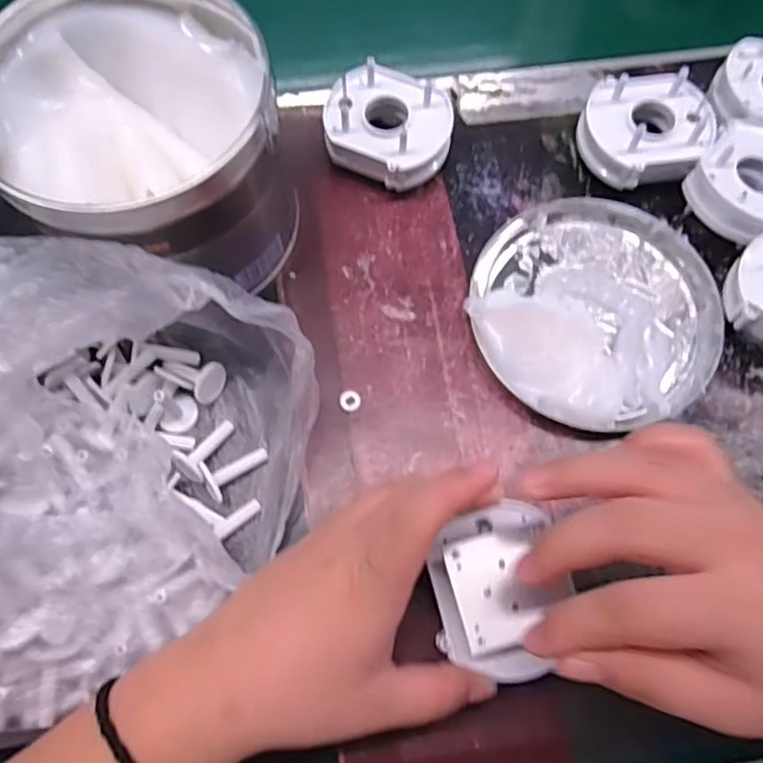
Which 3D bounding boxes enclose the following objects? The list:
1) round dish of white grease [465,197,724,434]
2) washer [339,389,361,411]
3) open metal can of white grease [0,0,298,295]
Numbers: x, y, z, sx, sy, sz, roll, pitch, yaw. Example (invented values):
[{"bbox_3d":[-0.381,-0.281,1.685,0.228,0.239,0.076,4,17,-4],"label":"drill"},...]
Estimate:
[{"bbox_3d":[0.112,-0.040,0.325,0.126,0.028,0.125,0,71,-1],"label":"round dish of white grease"},{"bbox_3d":[-0.016,0.010,0.319,0.011,0.004,0.011,0,71,-1],"label":"washer"},{"bbox_3d":[-0.110,-0.107,0.305,0.123,0.102,0.121,0,71,-1],"label":"open metal can of white grease"}]

